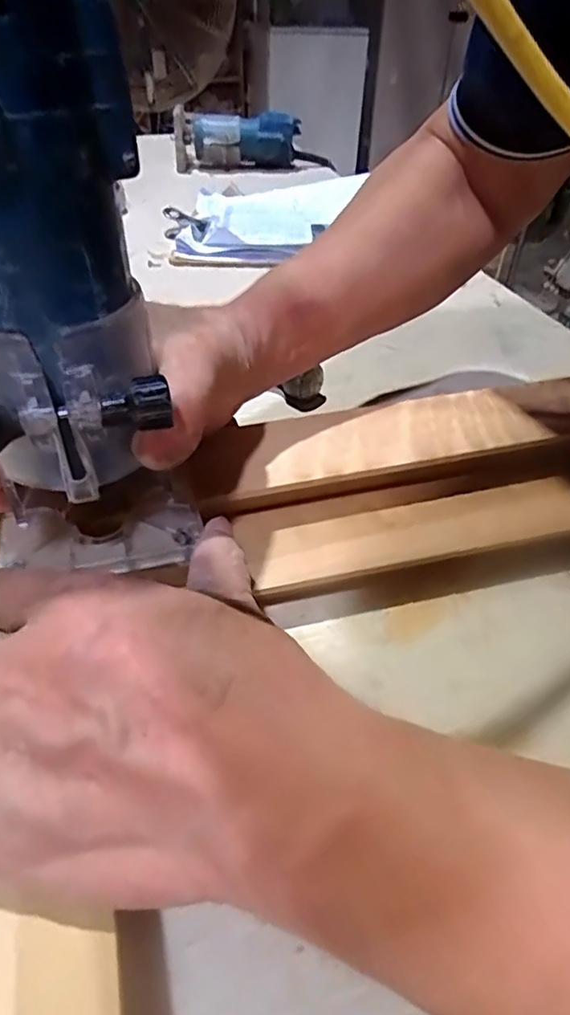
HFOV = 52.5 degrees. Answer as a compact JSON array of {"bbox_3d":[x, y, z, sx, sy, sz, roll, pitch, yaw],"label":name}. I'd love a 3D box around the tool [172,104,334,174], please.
[{"bbox_3d":[-0.054,-0.635,0.999,0.267,0.086,0.071,-6,43,-8],"label":"tool"}]

